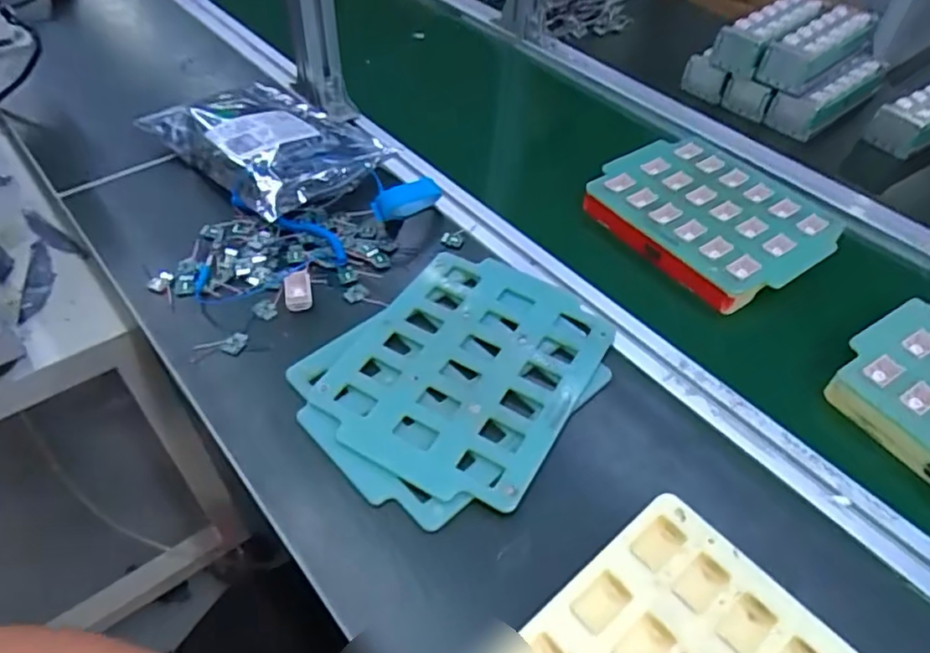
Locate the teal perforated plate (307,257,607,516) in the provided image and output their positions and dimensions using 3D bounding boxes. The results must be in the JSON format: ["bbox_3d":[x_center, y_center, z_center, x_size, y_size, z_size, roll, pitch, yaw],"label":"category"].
[{"bbox_3d":[0.005,0.030,0.506,0.176,0.010,0.227,25,54,18],"label":"teal perforated plate"}]

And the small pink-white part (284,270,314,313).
[{"bbox_3d":[-0.147,-0.032,0.548,0.022,0.018,0.035,-6,50,-7],"label":"small pink-white part"}]

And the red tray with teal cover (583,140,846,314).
[{"bbox_3d":[0.253,-0.118,0.654,0.179,0.031,0.218,-28,56,-23],"label":"red tray with teal cover"}]

